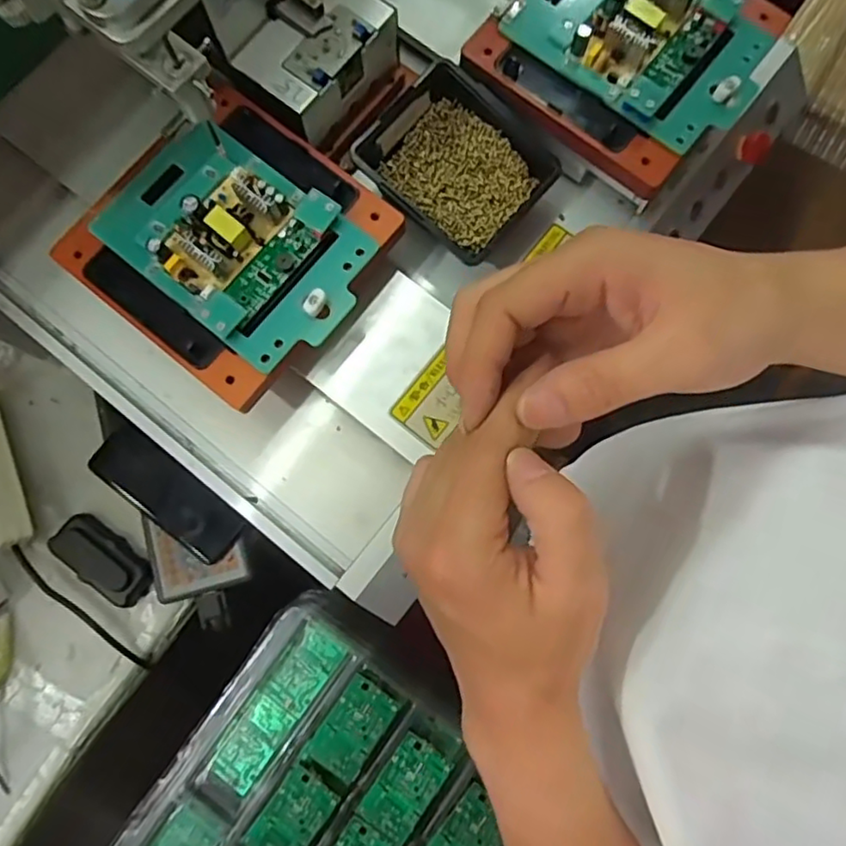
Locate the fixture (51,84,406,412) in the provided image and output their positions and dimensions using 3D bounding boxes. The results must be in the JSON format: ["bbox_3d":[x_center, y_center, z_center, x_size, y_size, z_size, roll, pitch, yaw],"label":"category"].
[{"bbox_3d":[-0.148,-0.145,0.476,0.206,0.036,0.199,37,80,7],"label":"fixture"}]

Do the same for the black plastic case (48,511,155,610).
[{"bbox_3d":[-0.330,0.140,0.636,0.103,0.028,0.051,36,80,7],"label":"black plastic case"}]

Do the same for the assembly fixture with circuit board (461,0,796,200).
[{"bbox_3d":[0.173,-0.317,0.503,0.207,0.039,0.192,37,80,7],"label":"assembly fixture with circuit board"}]

